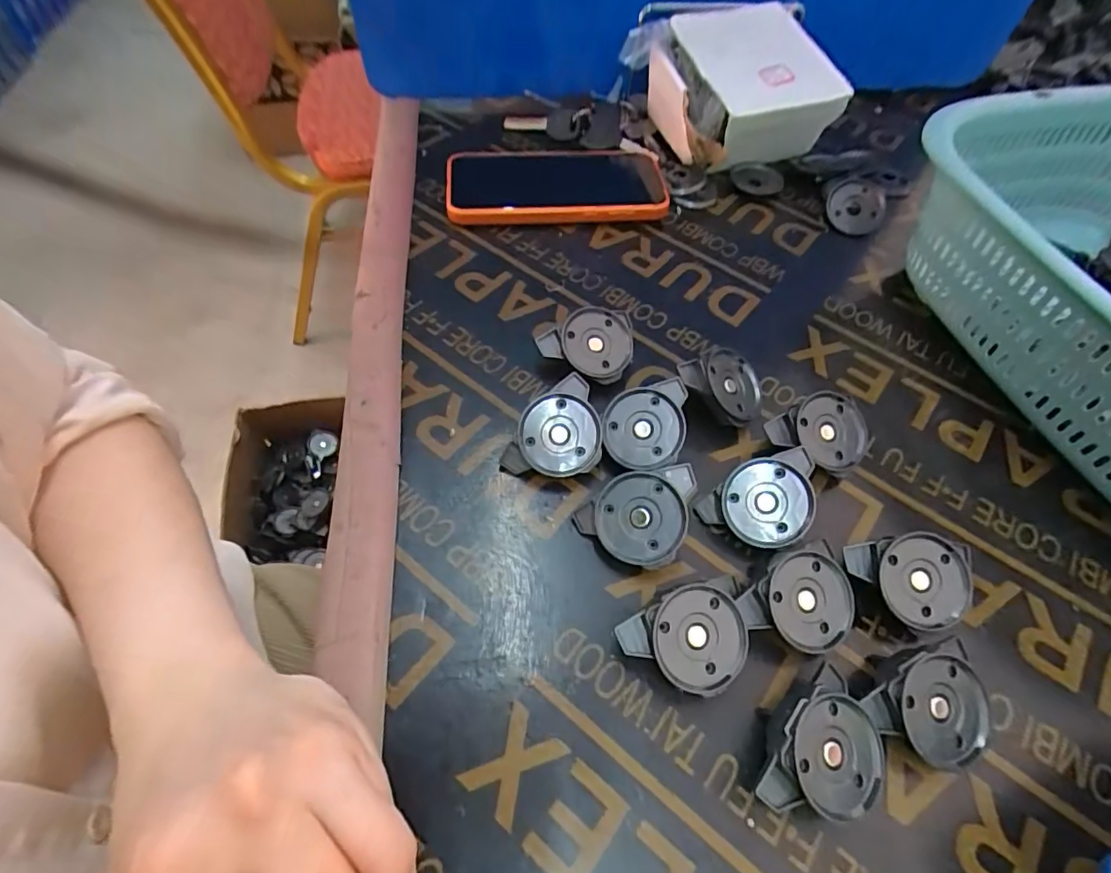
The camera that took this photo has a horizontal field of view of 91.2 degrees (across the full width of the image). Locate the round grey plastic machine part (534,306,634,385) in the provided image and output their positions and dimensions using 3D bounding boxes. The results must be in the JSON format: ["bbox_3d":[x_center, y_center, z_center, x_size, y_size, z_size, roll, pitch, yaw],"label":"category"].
[{"bbox_3d":[0.017,-0.054,0.320,0.053,0.020,0.044,0,84,-7],"label":"round grey plastic machine part"}]

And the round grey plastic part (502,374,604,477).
[{"bbox_3d":[0.000,-0.005,0.286,0.048,0.018,0.052,8,89,0],"label":"round grey plastic part"}]

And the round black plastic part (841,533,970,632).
[{"bbox_3d":[0.167,0.061,0.255,0.047,0.015,0.051,-43,83,-5],"label":"round black plastic part"}]

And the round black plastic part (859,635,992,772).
[{"bbox_3d":[0.151,0.111,0.226,0.050,0.019,0.045,-21,81,-14],"label":"round black plastic part"}]

